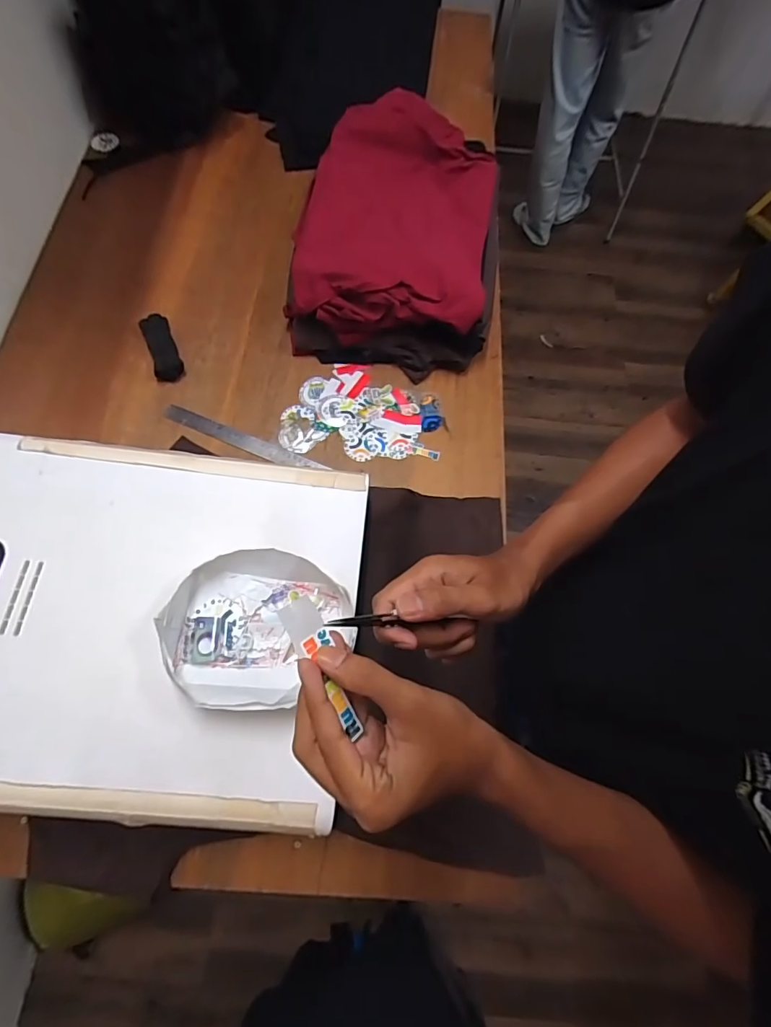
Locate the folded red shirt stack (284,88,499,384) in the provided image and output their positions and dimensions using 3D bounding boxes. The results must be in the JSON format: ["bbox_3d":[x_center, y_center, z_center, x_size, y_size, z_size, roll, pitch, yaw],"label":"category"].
[{"bbox_3d":[0.027,-0.529,0.900,0.344,0.129,0.533,9,69,0],"label":"folded red shirt stack"}]

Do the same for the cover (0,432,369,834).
[{"bbox_3d":[-0.289,0.106,0.531,0.498,0.024,0.397,7,69,-3],"label":"cover"}]

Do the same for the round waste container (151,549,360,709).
[{"bbox_3d":[-0.139,0.123,0.513,0.177,0.049,0.161,-4,69,-5],"label":"round waste container"}]

